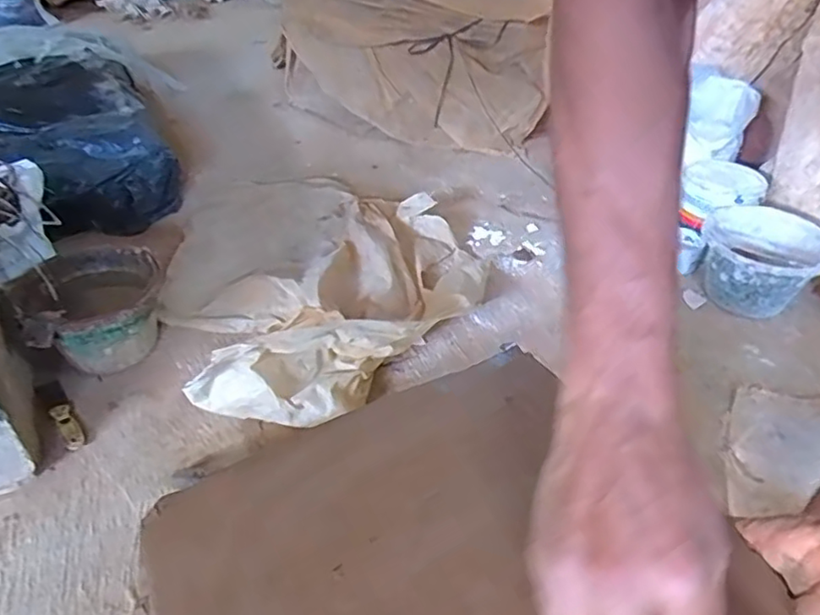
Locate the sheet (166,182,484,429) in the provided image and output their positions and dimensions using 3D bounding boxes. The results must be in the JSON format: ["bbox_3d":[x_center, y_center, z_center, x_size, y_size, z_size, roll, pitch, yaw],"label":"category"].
[{"bbox_3d":[-0.139,-0.061,1.225,0.471,0.198,0.753,31,49,32],"label":"sheet"}]

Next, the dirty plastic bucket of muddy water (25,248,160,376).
[{"bbox_3d":[-0.578,0.014,1.149,0.223,0.162,0.230,0,39,0],"label":"dirty plastic bucket of muddy water"}]

